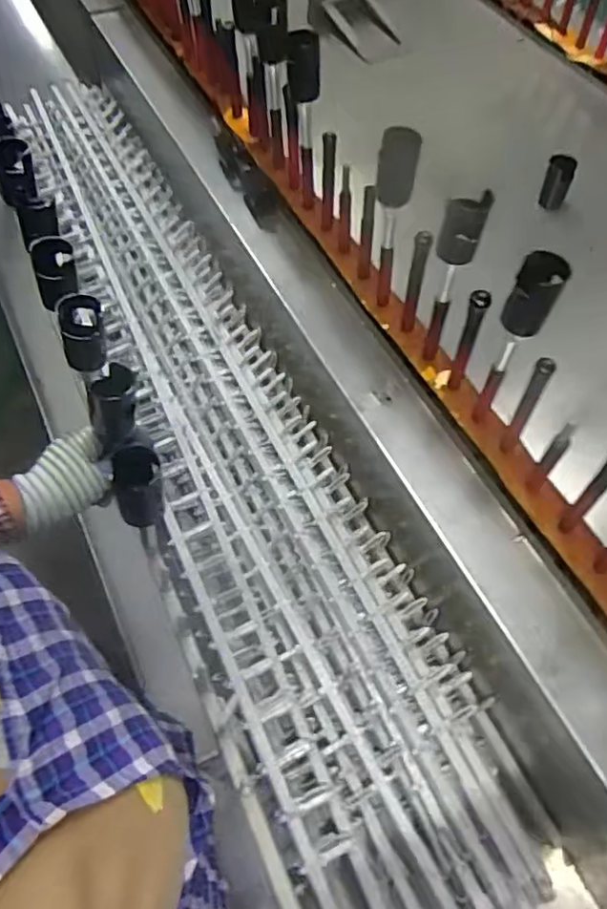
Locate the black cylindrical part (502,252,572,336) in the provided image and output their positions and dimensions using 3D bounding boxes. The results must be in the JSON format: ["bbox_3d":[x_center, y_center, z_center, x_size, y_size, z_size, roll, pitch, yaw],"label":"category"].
[{"bbox_3d":[0.206,-0.142,0.572,0.039,0.068,0.042,2,58,-4],"label":"black cylindrical part"}]

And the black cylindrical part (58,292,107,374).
[{"bbox_3d":[-0.213,-0.117,0.616,0.040,0.059,0.050,-9,59,-10],"label":"black cylindrical part"}]

